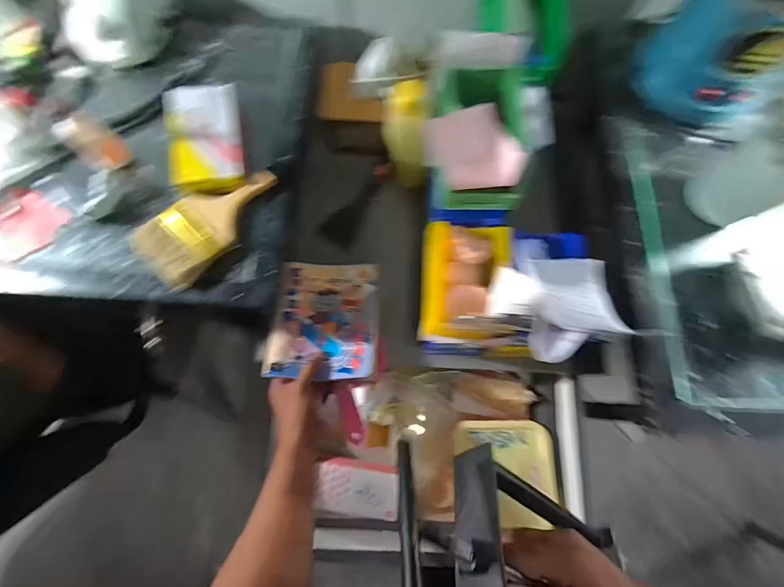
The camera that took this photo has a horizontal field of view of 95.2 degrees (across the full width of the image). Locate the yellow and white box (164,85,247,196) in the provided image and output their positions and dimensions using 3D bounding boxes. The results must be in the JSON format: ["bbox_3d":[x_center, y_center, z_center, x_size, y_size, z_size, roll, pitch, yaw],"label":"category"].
[{"bbox_3d":[-0.255,-0.215,0.495,0.087,0.049,0.156,-8,74,-4],"label":"yellow and white box"}]

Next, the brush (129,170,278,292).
[{"bbox_3d":[-0.245,-0.106,0.473,0.101,0.038,0.192,38,76,10],"label":"brush"}]

